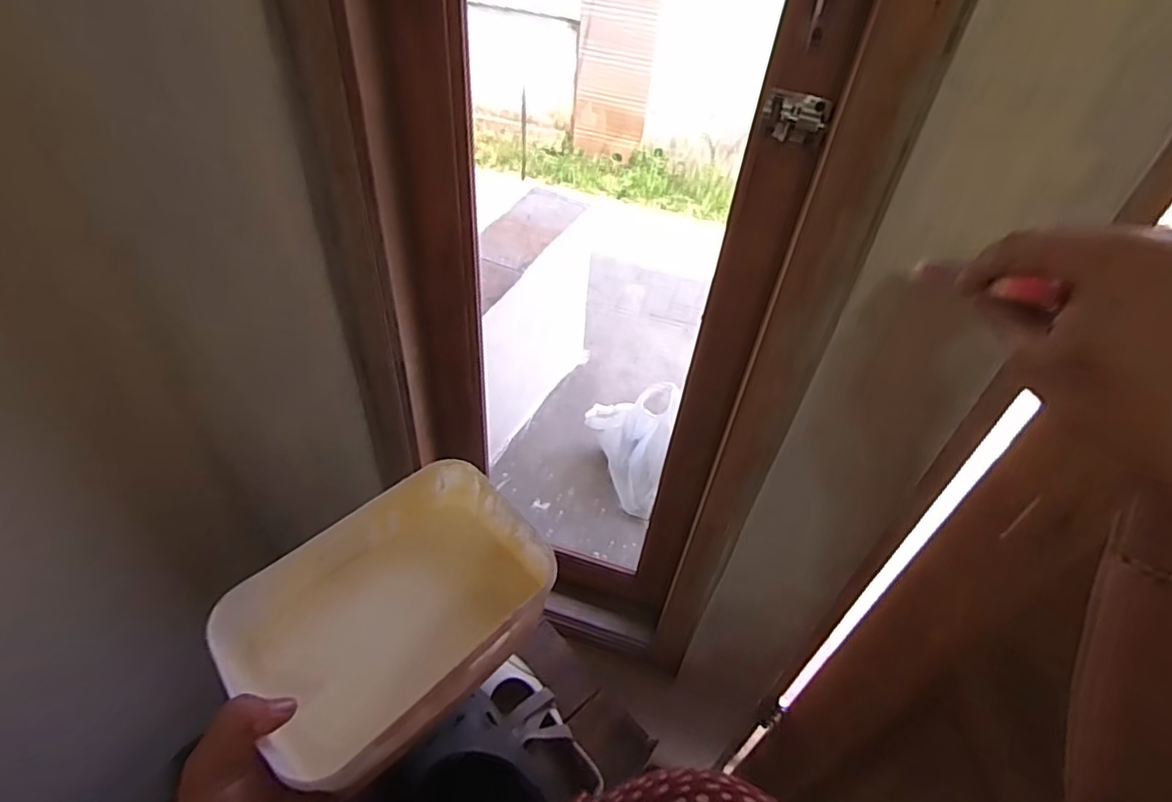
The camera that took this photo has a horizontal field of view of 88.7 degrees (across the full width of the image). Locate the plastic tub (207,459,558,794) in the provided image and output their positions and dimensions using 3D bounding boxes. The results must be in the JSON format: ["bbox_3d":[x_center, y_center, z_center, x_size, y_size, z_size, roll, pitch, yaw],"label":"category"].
[{"bbox_3d":[-0.126,0.143,0.411,0.146,0.071,0.196,37,52,27],"label":"plastic tub"}]

